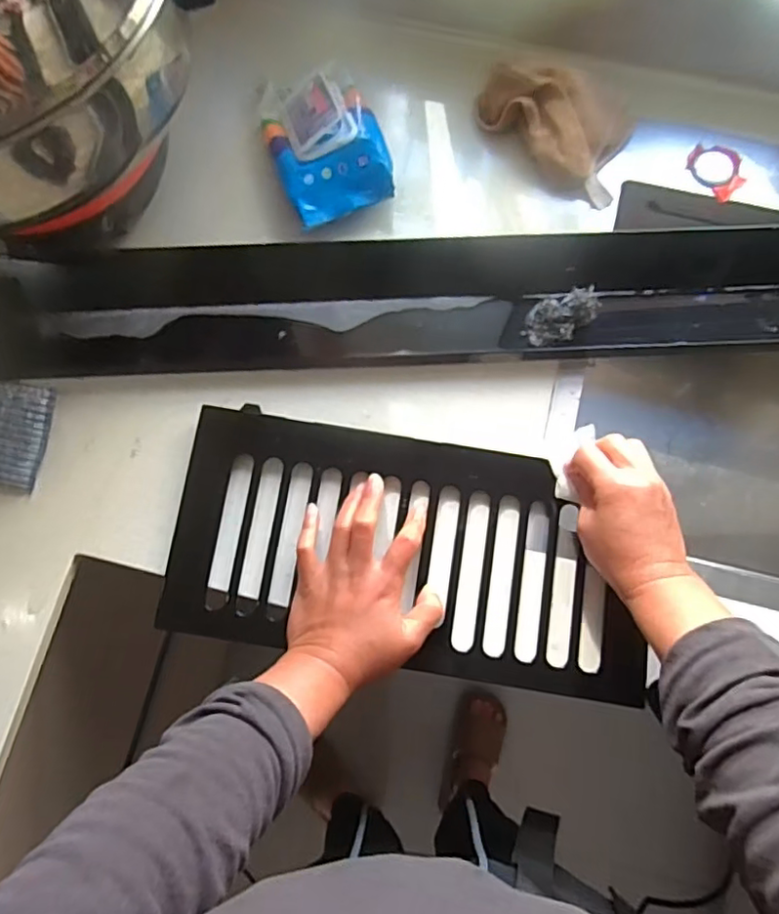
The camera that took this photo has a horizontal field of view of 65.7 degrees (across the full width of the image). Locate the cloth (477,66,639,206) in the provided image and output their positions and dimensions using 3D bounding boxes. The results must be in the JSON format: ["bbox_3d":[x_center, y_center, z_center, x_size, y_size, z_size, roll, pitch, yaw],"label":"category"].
[{"bbox_3d":[0.153,-0.312,0.571,0.148,0.043,0.106,15,78,4],"label":"cloth"}]

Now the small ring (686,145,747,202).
[{"bbox_3d":[0.322,-0.281,0.586,0.053,0.008,0.059,-37,79,-7],"label":"small ring"}]

